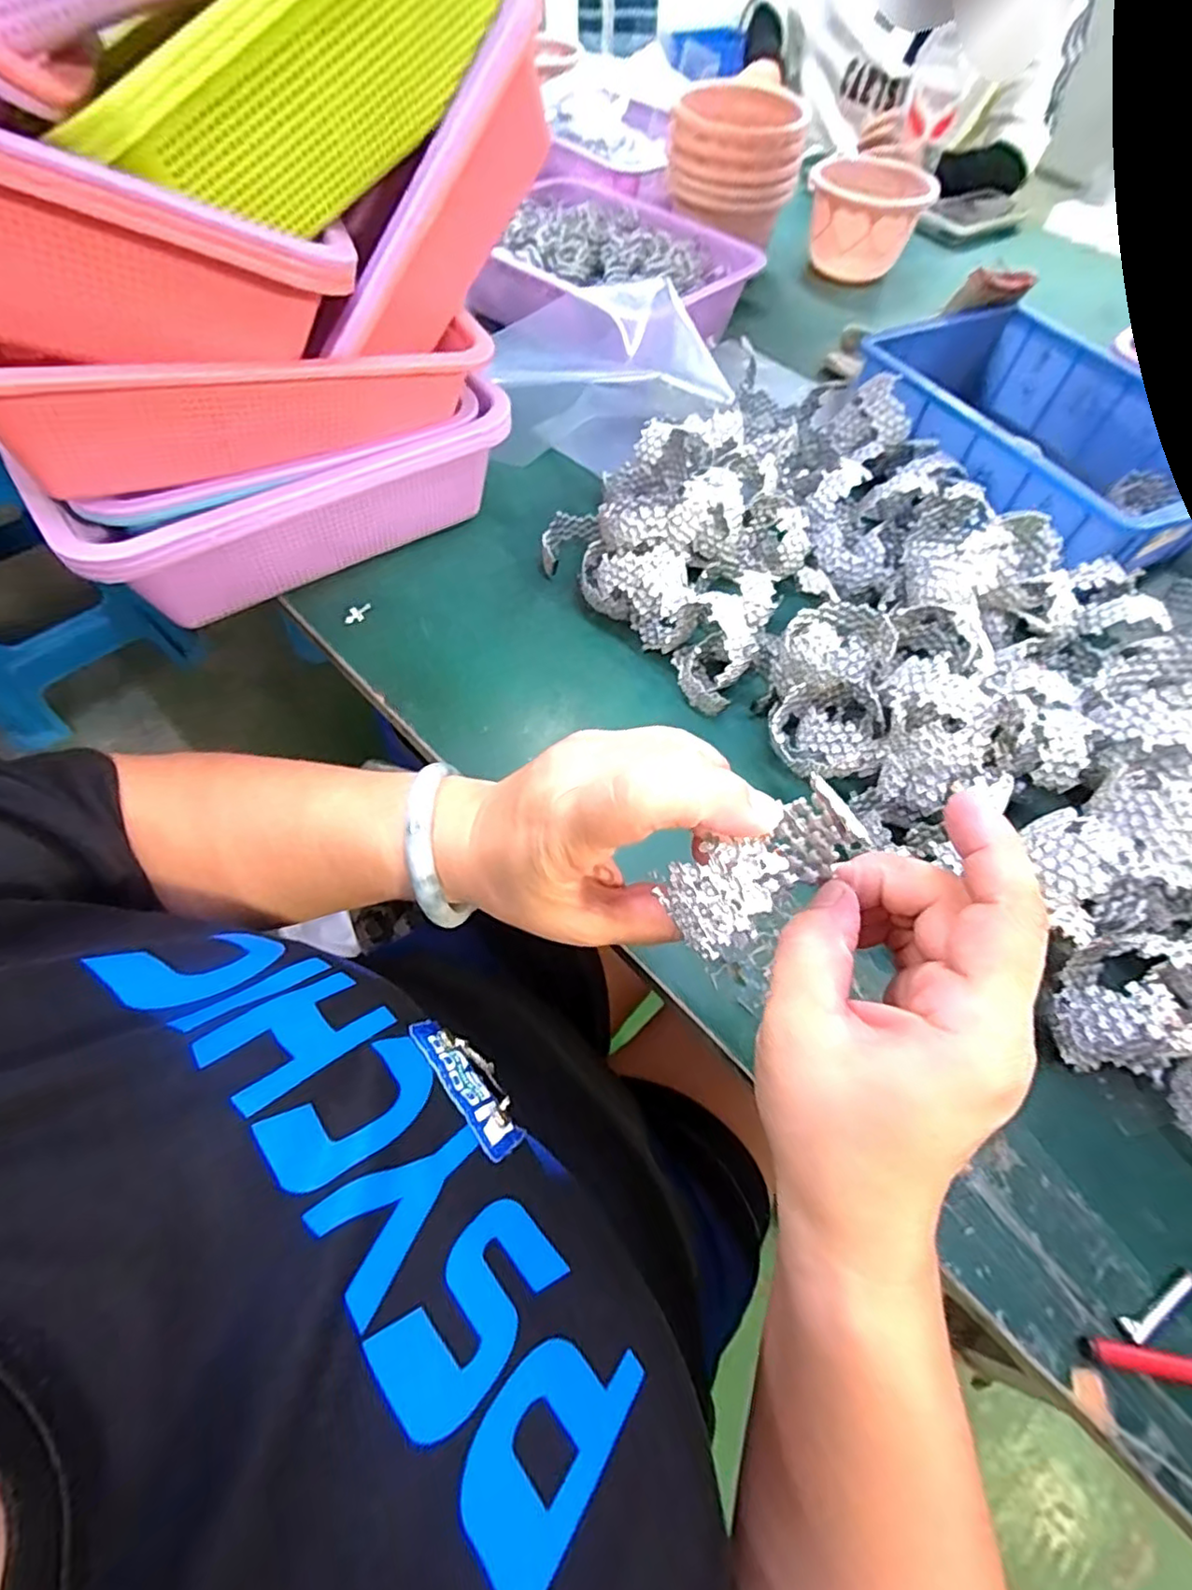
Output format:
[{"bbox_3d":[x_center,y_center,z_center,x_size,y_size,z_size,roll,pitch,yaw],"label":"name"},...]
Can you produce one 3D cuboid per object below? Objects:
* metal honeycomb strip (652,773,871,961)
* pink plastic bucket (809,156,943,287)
[{"bbox_3d":[0.052,0.024,0.197,0.068,0.058,0.024,-30,66,-20],"label":"metal honeycomb strip"},{"bbox_3d":[0.333,-0.720,0.786,0.145,0.090,0.125,23,61,9],"label":"pink plastic bucket"}]

